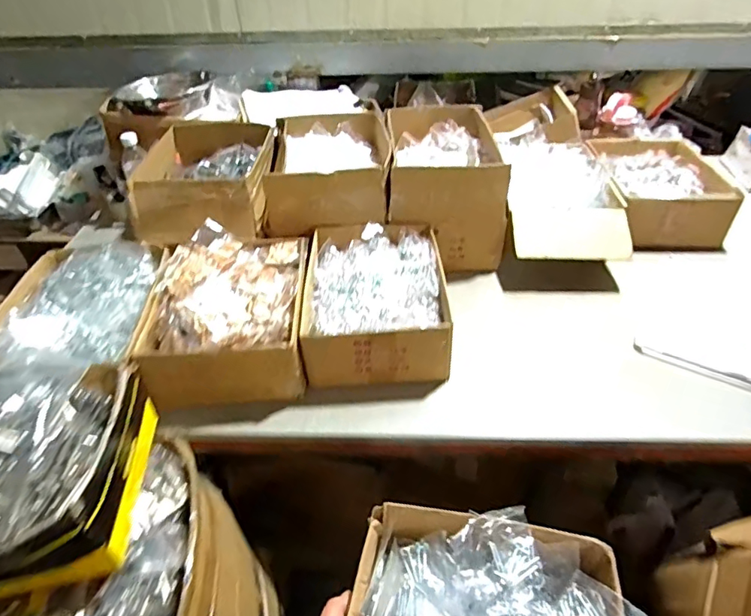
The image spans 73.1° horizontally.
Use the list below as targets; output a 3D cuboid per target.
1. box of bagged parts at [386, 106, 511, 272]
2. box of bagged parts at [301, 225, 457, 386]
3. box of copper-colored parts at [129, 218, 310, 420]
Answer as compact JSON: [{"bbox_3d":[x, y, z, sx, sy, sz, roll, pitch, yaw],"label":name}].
[{"bbox_3d":[0.153,-0.283,1.158,0.247,0.231,0.336,-1,40,2],"label":"box of bagged parts"},{"bbox_3d":[0.002,-0.019,0.943,0.250,0.114,0.324,-3,40,-1],"label":"box of bagged parts"},{"bbox_3d":[-0.251,0.015,0.893,0.258,0.144,0.339,-3,40,-1],"label":"box of copper-colored parts"}]

